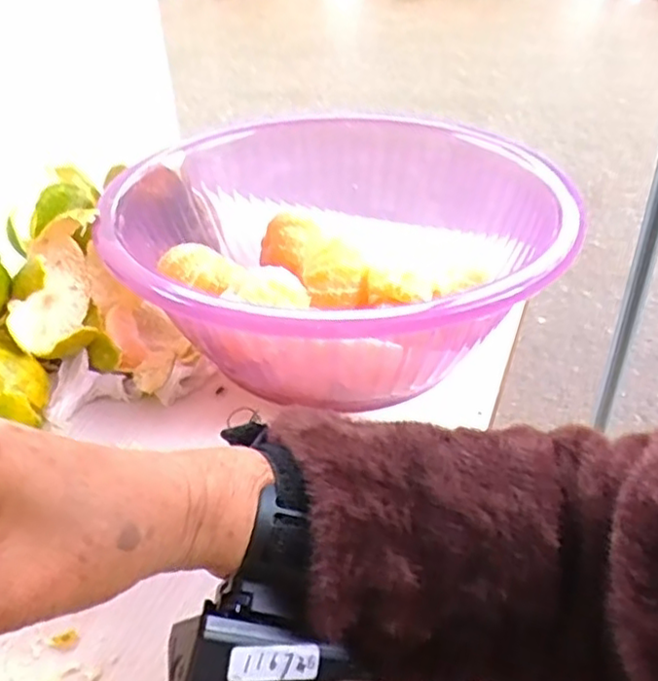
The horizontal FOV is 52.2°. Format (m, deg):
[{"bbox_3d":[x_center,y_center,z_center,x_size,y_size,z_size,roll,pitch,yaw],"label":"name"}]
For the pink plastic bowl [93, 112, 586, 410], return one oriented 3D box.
[{"bbox_3d":[0.009,-0.077,0.507,0.283,0.113,0.309,-2,36,1],"label":"pink plastic bowl"}]

